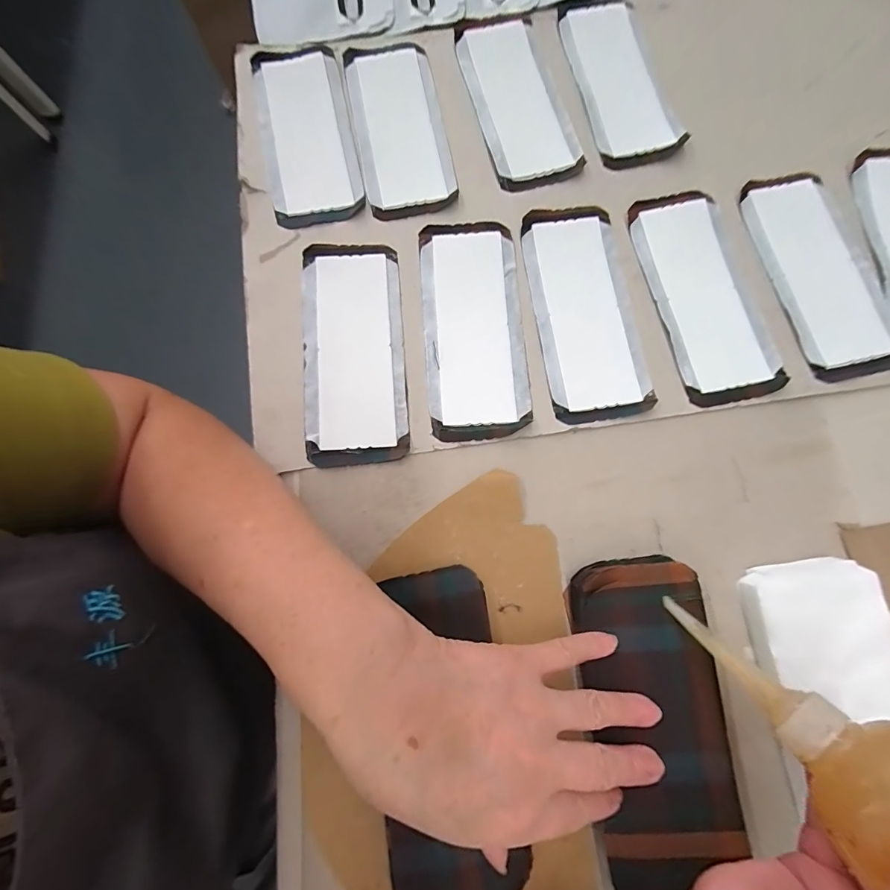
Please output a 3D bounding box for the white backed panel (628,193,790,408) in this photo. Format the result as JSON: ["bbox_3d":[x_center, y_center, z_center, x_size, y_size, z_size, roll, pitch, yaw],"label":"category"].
[{"bbox_3d":[0.190,-0.112,0.311,0.068,0.004,0.165,-11,78,-2],"label":"white backed panel"}]

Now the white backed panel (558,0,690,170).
[{"bbox_3d":[0.143,-0.311,0.353,0.068,0.007,0.170,-12,78,-2],"label":"white backed panel"}]

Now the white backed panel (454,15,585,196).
[{"bbox_3d":[0.057,-0.287,0.347,0.070,0.005,0.171,-14,78,-3],"label":"white backed panel"}]

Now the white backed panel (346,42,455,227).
[{"bbox_3d":[-0.038,-0.264,0.346,0.070,0.007,0.180,-11,78,-2],"label":"white backed panel"}]

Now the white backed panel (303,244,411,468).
[{"bbox_3d":[-0.066,-0.069,0.302,0.069,0.005,0.166,-5,78,-1],"label":"white backed panel"}]

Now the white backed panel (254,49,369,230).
[{"bbox_3d":[-0.111,-0.252,0.339,0.069,0.004,0.171,-13,78,-2],"label":"white backed panel"}]

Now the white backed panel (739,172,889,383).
[{"bbox_3d":[0.277,-0.129,0.313,0.073,0.005,0.165,-13,78,-2],"label":"white backed panel"}]

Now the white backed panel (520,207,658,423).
[{"bbox_3d":[0.102,-0.100,0.309,0.070,0.006,0.165,-8,78,-1],"label":"white backed panel"}]

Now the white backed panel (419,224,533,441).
[{"bbox_3d":[0.021,-0.085,0.306,0.070,0.005,0.163,-4,78,0],"label":"white backed panel"}]

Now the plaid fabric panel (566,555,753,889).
[{"bbox_3d":[0.119,0.154,0.241,0.074,0.018,0.170,-5,78,-1],"label":"plaid fabric panel"}]

